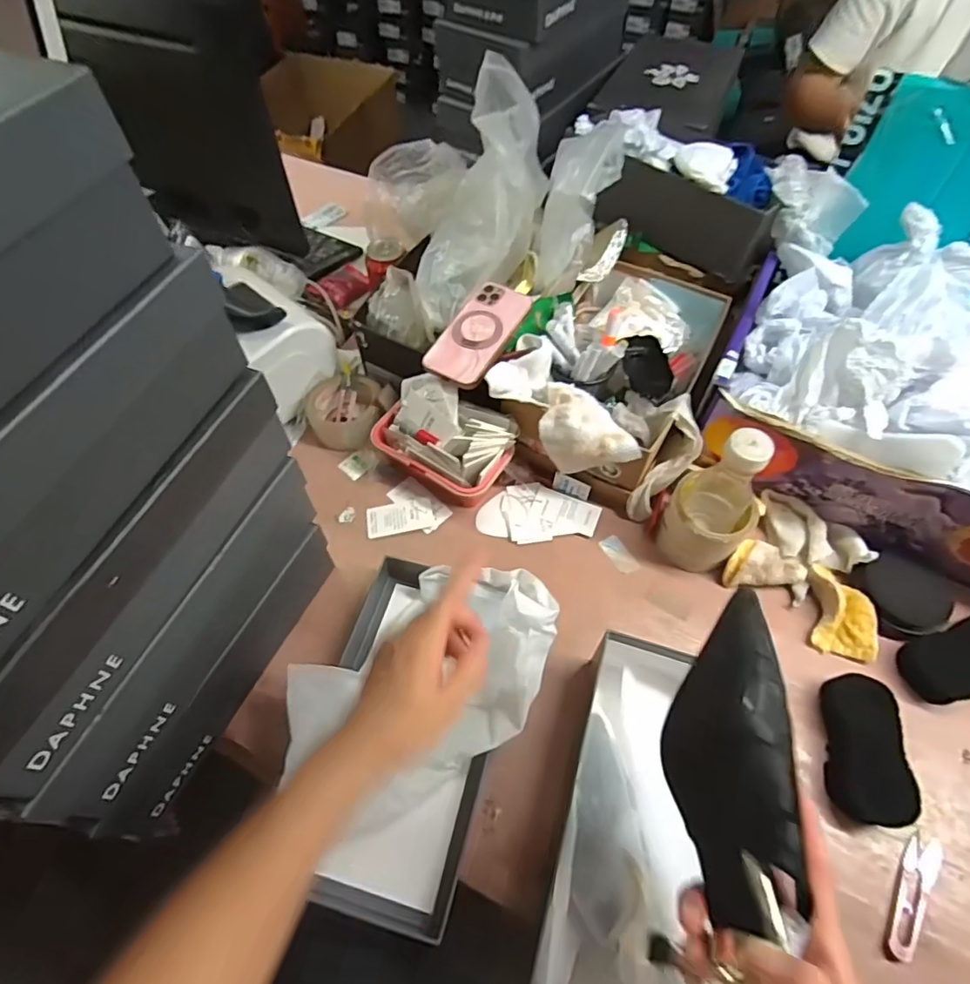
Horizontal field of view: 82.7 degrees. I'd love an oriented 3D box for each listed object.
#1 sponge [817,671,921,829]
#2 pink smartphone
[{"bbox_3d":[0.360,0.242,0.520,0.059,0.033,0.124,10,58,6],"label":"sponge"},{"bbox_3d":[-0.007,-0.190,0.658,0.074,0.010,0.148,26,70,16],"label":"pink smartphone"}]

